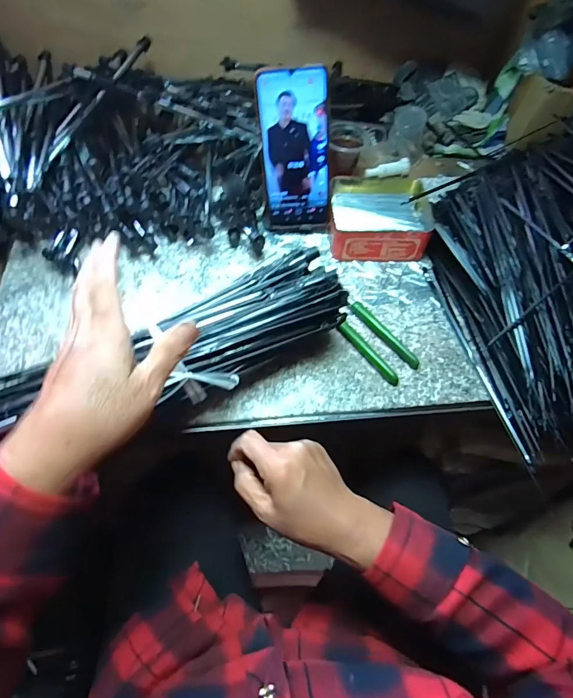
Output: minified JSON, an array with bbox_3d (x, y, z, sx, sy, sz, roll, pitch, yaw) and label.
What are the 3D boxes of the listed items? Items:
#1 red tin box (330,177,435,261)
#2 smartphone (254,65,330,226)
[{"bbox_3d":[0.115,-0.170,0.504,0.124,0.040,0.114,0,61,-1],"label":"red tin box"},{"bbox_3d":[0.010,-0.225,0.454,0.077,0.160,0.006,-1,34,5],"label":"smartphone"}]

